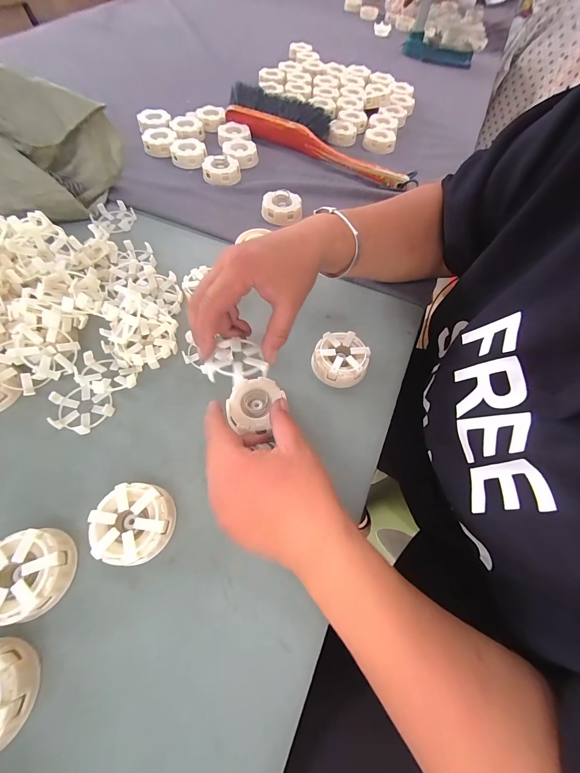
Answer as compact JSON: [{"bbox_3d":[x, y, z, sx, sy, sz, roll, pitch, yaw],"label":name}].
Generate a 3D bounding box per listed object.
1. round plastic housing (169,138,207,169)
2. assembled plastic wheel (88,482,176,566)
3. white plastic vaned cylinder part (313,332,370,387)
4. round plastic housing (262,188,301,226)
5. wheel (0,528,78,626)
[{"bbox_3d":[-0.178,-0.408,0.512,0.059,0.021,0.059,-5,63,-6],"label":"round plastic housing"},{"bbox_3d":[-0.131,0.115,0.248,0.061,0.026,0.059,2,63,-3],"label":"assembled plastic wheel"},{"bbox_3d":[0.057,-0.032,0.334,0.059,0.025,0.060,2,63,-3],"label":"white plastic vaned cylinder part"},{"bbox_3d":[-0.012,-0.287,0.466,0.060,0.023,0.060,9,63,0],"label":"round plastic housing"},{"bbox_3d":[-0.204,0.144,0.226,0.059,0.028,0.058,-2,63,-5],"label":"wheel"}]

